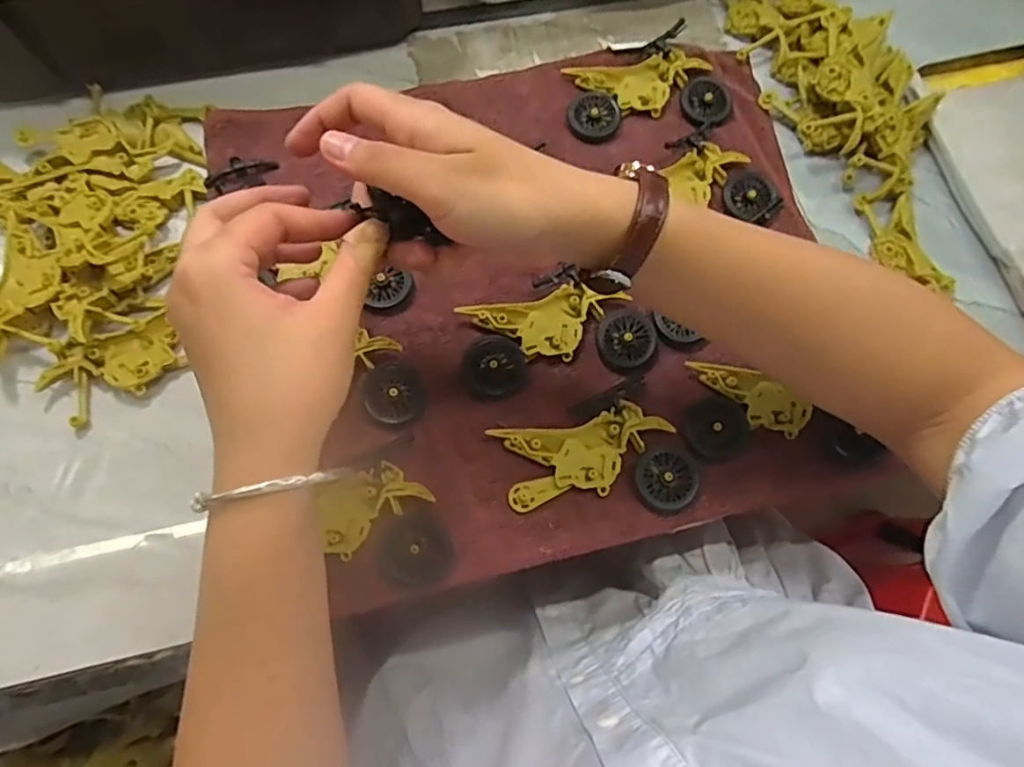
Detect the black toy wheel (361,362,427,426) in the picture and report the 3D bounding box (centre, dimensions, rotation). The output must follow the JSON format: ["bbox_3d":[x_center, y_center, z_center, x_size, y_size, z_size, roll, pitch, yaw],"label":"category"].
[{"bbox_3d":[-0.069,0.005,0.349,0.035,0.004,0.038,1,72,-2],"label":"black toy wheel"}]

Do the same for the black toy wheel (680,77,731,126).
[{"bbox_3d":[0.144,-0.206,0.431,0.036,0.008,0.037,1,72,-2],"label":"black toy wheel"}]

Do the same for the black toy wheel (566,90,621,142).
[{"bbox_3d":[0.058,-0.193,0.425,0.037,0.007,0.039,1,72,-2],"label":"black toy wheel"}]

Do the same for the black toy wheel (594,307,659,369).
[{"bbox_3d":[0.071,-0.028,0.368,0.035,0.006,0.036,1,72,-2],"label":"black toy wheel"}]

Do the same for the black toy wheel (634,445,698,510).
[{"bbox_3d":[0.089,0.054,0.342,0.036,0.008,0.035,1,72,-2],"label":"black toy wheel"}]

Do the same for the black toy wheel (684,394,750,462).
[{"bbox_3d":[0.124,0.026,0.356,0.037,0.007,0.039,1,72,-2],"label":"black toy wheel"}]

